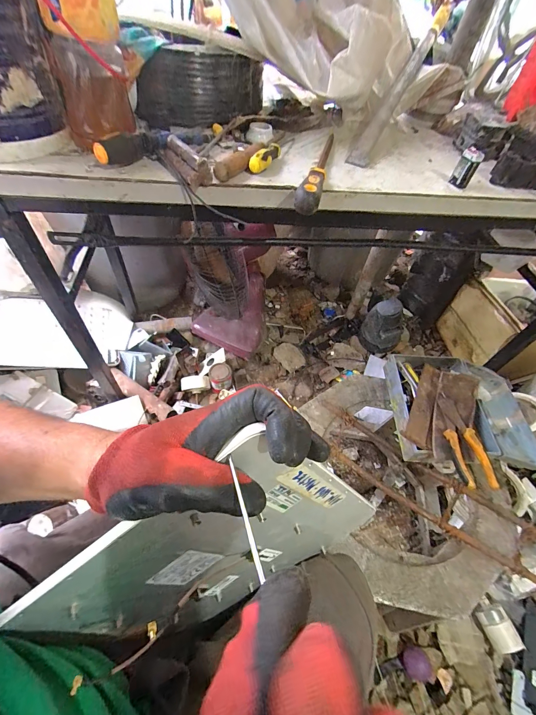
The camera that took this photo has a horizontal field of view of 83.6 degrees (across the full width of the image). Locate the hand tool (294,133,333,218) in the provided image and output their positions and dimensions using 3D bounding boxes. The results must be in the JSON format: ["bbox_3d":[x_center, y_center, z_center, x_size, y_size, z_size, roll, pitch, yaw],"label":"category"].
[{"bbox_3d":[0.066,-0.245,0.402,0.029,0.028,0.168,14,53,6],"label":"hand tool"}]

